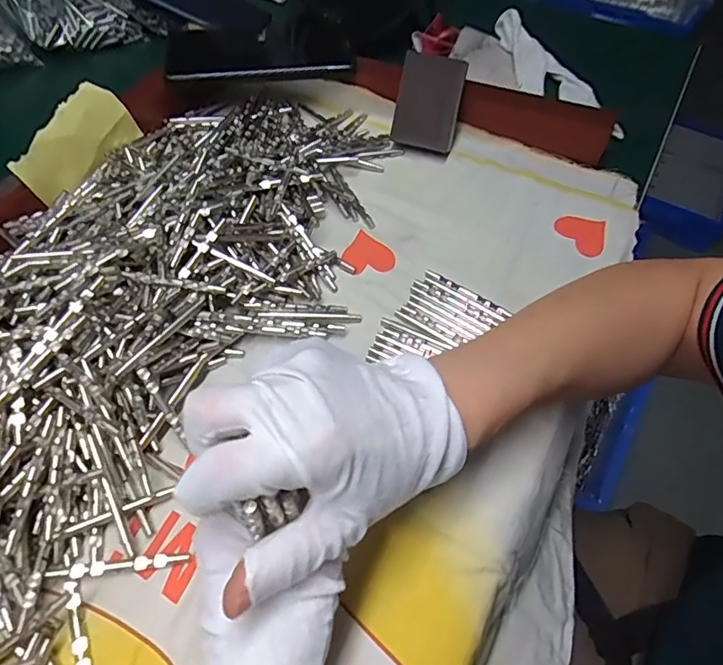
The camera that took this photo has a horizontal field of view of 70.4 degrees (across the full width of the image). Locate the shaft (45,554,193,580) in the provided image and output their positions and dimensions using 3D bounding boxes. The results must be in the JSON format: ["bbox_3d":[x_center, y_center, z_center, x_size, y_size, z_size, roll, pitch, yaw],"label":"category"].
[{"bbox_3d":[-0.123,0.121,0.264,0.069,0.008,0.007,-6,58,-6],"label":"shaft"}]

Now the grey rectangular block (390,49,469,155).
[{"bbox_3d":[0.057,-0.193,0.429,0.054,0.071,0.014,21,37,14],"label":"grey rectangular block"}]

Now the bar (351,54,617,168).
[{"bbox_3d":[0.100,-0.193,0.440,0.221,0.033,0.032,20,59,10],"label":"bar"}]

